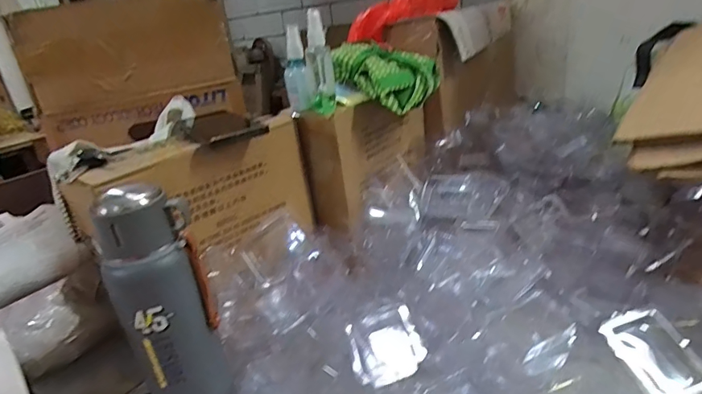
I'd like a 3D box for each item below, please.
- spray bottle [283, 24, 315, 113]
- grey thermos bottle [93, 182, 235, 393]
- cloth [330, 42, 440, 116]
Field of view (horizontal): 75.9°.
[{"bbox_3d":[-0.081,-0.187,0.660,0.034,0.117,0.035,-13,22,-13],"label":"spray bottle"},{"bbox_3d":[-0.186,0.127,0.462,0.084,0.275,0.068,-22,26,-33],"label":"grey thermos bottle"},{"bbox_3d":[0.052,-0.198,0.720,0.122,0.082,0.193,-17,24,-23],"label":"cloth"}]

